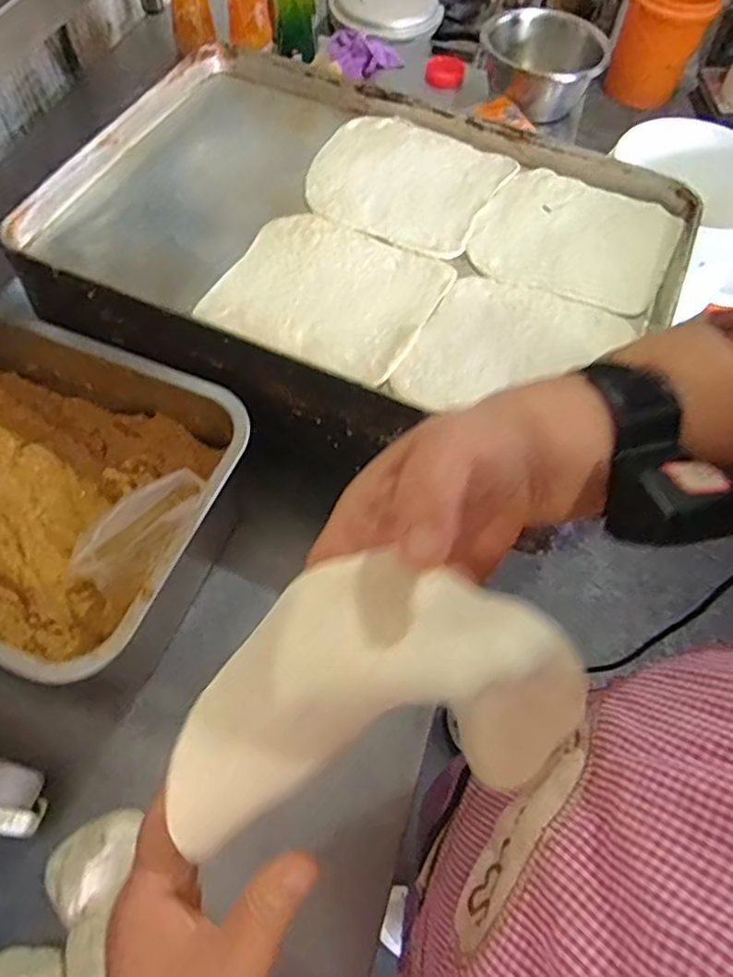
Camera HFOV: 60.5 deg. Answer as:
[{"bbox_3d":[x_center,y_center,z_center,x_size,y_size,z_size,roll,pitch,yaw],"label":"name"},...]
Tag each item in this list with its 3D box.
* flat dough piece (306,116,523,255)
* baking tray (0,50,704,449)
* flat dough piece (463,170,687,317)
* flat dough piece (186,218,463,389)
[{"bbox_3d":[0.039,-0.335,0.681,0.194,0.009,0.188,25,63,11],"label":"flat dough piece"},{"bbox_3d":[-0.001,-0.256,0.639,0.593,0.050,0.424,25,63,11],"label":"baking tray"},{"bbox_3d":[0.216,-0.260,0.651,0.190,0.007,0.183,22,62,9],"label":"flat dough piece"},{"bbox_3d":[-0.036,-0.185,0.586,0.190,0.013,0.174,25,63,11],"label":"flat dough piece"}]

